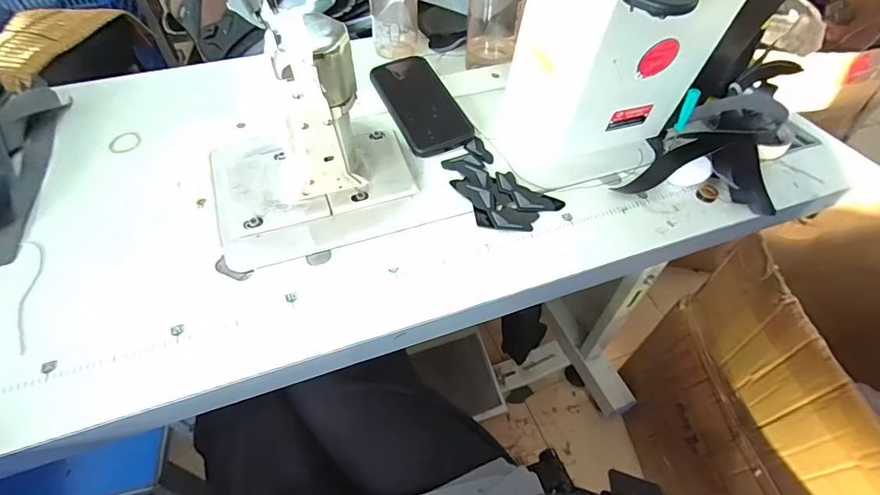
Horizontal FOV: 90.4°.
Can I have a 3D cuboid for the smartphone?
[{"bbox_3d":[-0.025,-0.185,0.556,0.082,0.015,0.164,-23,64,-16],"label":"smartphone"}]

